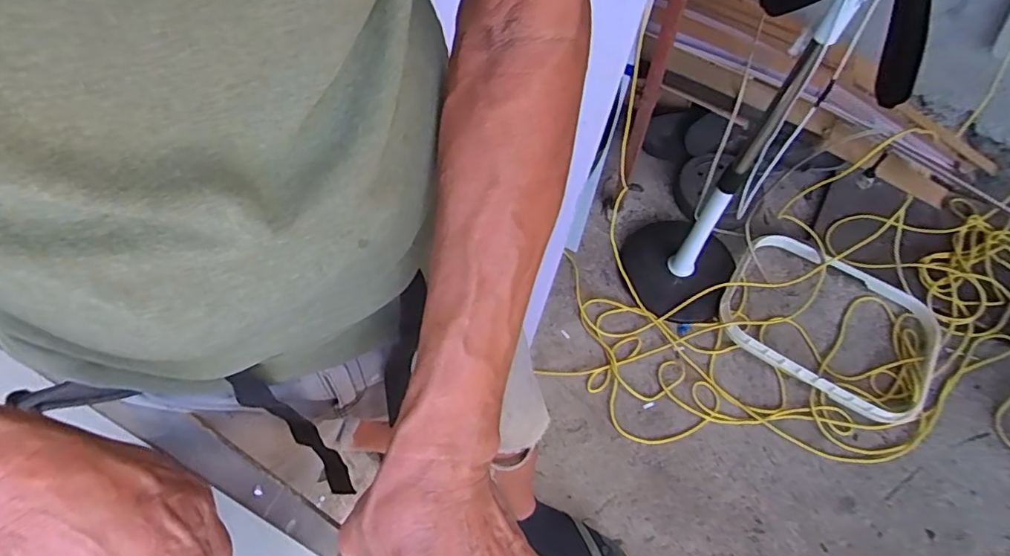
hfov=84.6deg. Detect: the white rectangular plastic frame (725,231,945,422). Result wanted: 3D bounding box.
[{"bbox_3d":[0.756,0.094,1.273,0.477,0.064,0.367,28,62,14],"label":"white rectangular plastic frame"}]

